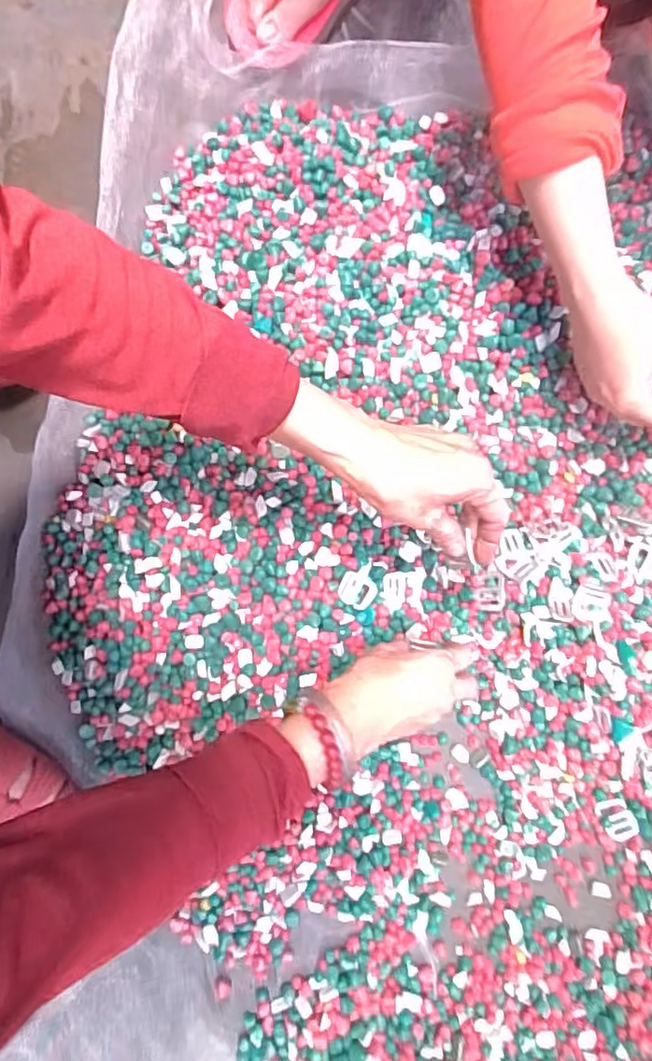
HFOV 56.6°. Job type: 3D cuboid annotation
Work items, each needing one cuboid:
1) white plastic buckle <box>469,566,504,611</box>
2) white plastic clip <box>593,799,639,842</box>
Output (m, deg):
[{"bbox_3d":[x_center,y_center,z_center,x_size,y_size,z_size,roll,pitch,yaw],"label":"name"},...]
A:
[{"bbox_3d":[0.134,0.049,0.500,0.026,0.009,0.033,6,79,0],"label":"white plastic buckle"},{"bbox_3d":[0.242,0.240,0.501,0.026,0.004,0.036,-25,85,-5],"label":"white plastic clip"}]

